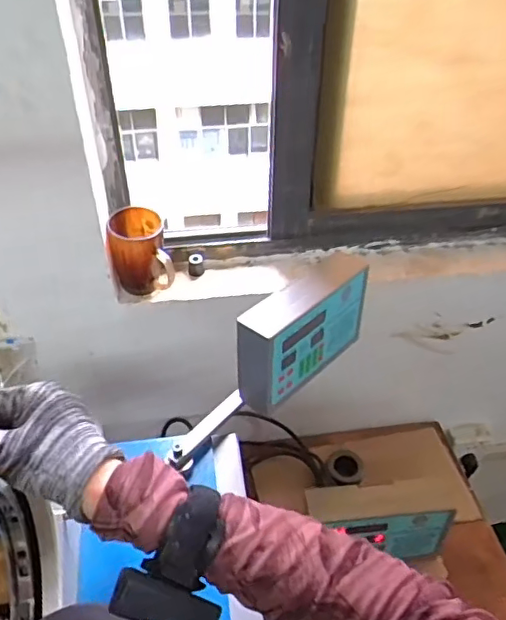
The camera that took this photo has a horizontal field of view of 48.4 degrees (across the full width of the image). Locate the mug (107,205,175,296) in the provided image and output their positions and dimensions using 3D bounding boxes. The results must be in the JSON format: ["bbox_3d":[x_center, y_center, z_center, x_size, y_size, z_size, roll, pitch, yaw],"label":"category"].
[{"bbox_3d":[-0.168,-0.081,0.842,0.085,0.113,0.092,-9,43,-11],"label":"mug"}]

